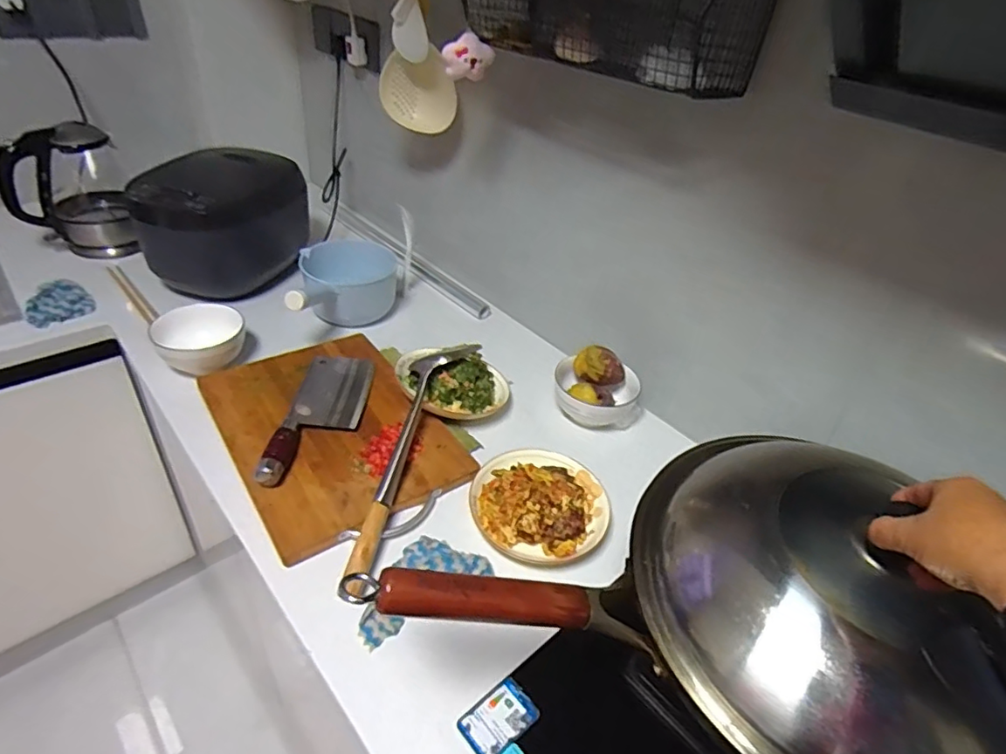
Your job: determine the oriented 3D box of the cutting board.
[{"bbox_3d":[-0.226,0.065,0.772,0.264,0.025,0.369,-21,48,-31],"label":"cutting board"}]

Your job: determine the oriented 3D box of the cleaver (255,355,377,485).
[{"bbox_3d":[-0.242,0.039,0.766,0.097,0.028,0.261,5,40,-3],"label":"cleaver"}]

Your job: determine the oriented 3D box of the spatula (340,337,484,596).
[{"bbox_3d":[-0.115,0.082,0.710,0.084,0.066,0.386,11,40,4],"label":"spatula"}]

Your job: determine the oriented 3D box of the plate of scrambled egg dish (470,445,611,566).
[{"bbox_3d":[0.049,0.149,0.701,0.163,0.056,0.155,5,40,-4],"label":"plate of scrambled egg dish"}]

